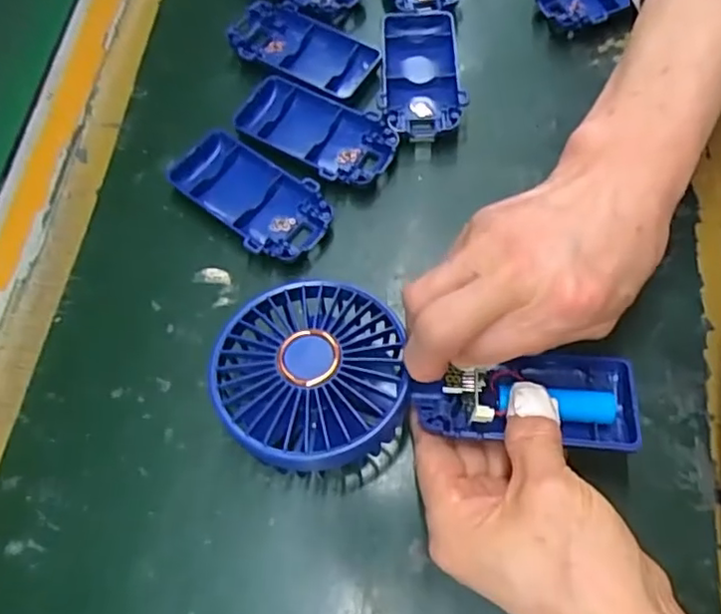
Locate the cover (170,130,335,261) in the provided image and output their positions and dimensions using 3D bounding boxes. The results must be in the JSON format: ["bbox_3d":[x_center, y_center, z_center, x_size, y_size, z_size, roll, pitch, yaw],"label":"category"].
[{"bbox_3d":[-0.060,-0.062,0.351,0.095,0.018,0.048,39,73,17],"label":"cover"}]

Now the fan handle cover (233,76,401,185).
[{"bbox_3d":[-0.026,-0.101,0.365,0.093,0.013,0.048,28,70,13],"label":"fan handle cover"}]

